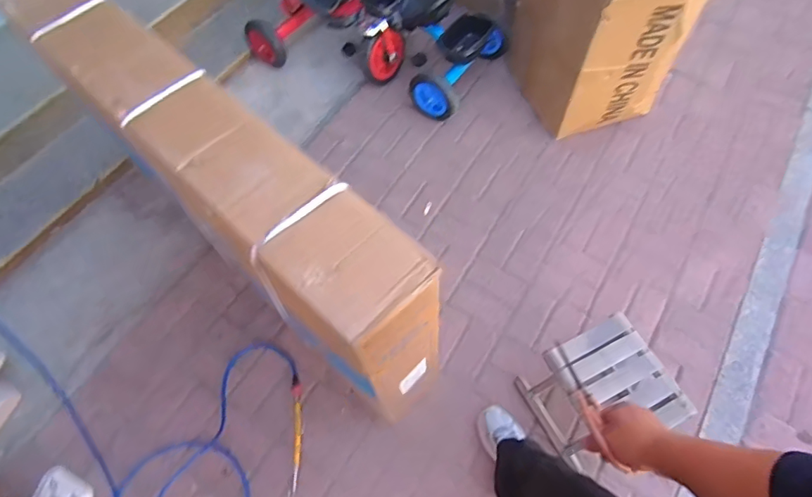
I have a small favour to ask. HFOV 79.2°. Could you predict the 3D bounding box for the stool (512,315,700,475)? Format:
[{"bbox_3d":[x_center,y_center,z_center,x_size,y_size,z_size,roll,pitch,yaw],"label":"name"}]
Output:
[{"bbox_3d":[0.506,0.372,1.274,0.301,0.280,0.270,-22,62,-10],"label":"stool"}]

